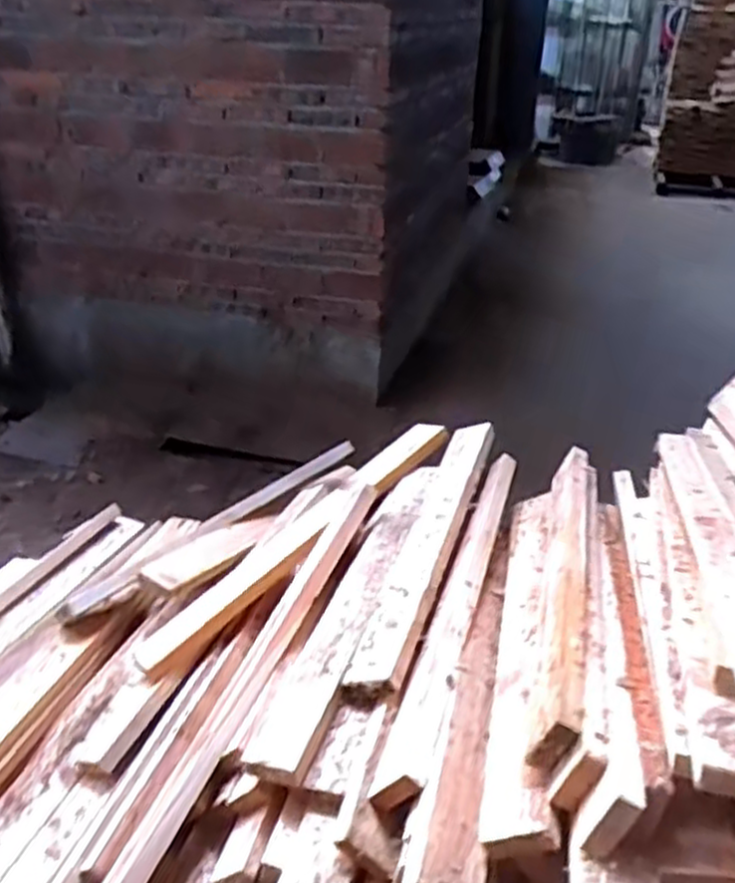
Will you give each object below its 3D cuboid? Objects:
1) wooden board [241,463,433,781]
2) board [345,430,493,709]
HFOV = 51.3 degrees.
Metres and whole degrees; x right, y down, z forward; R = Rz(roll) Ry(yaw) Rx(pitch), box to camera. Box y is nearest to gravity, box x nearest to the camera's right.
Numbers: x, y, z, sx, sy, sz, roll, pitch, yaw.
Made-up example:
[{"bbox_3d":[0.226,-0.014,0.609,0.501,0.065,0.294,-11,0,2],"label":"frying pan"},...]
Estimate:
[{"bbox_3d":[-0.009,0.155,0.805,0.058,0.023,0.448,9,31,15],"label":"wooden board"},{"bbox_3d":[0.071,0.103,0.855,0.056,0.018,0.437,-6,28,25],"label":"board"}]

